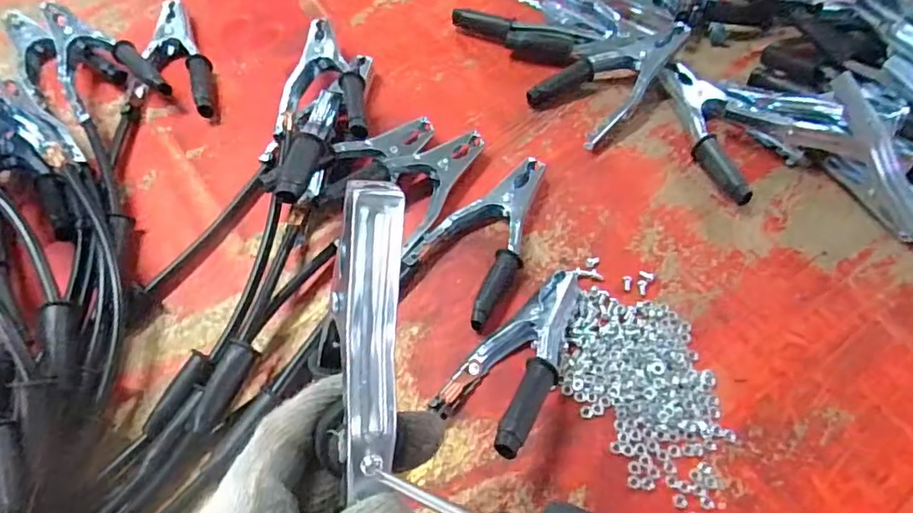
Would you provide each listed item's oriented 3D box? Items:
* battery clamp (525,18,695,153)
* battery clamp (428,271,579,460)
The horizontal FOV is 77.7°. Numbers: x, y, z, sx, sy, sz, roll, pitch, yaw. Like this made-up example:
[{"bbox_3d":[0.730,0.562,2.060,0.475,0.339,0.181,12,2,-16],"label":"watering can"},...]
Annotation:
[{"bbox_3d":[0.138,-0.160,0.499,0.134,0.037,0.074,-40,67,-17],"label":"battery clamp"},{"bbox_3d":[0.051,0.060,0.377,0.066,0.061,0.141,35,69,20],"label":"battery clamp"}]

